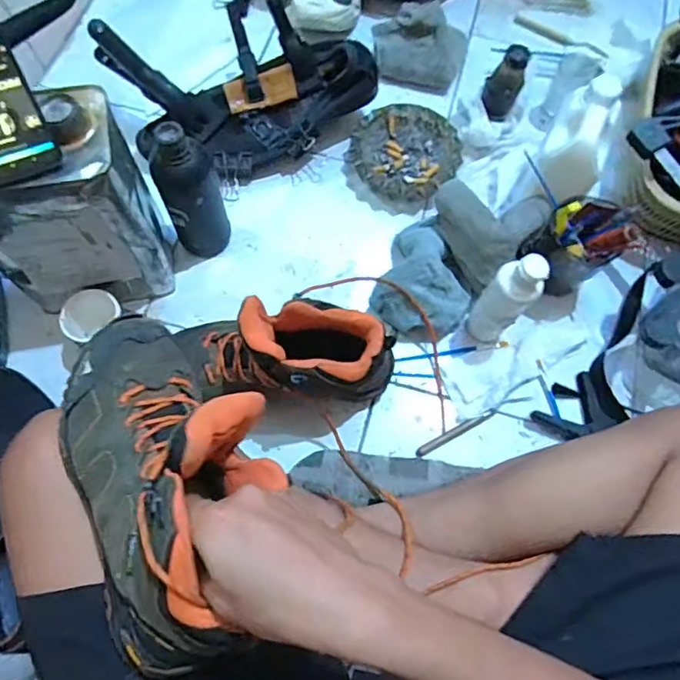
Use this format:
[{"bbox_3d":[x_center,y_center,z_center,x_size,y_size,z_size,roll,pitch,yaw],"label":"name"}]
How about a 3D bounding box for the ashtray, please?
[{"bbox_3d":[0.087,-0.252,0.733,0.146,0.042,0.145,1,69,-2],"label":"ashtray"}]

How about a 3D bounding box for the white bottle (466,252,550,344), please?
[{"bbox_3d":[0.181,-0.042,0.590,0.048,0.148,0.043,36,72,11],"label":"white bottle"}]

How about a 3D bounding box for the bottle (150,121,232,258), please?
[{"bbox_3d":[-0.170,-0.164,0.622,0.064,0.184,0.053,-20,71,-10],"label":"bottle"}]

